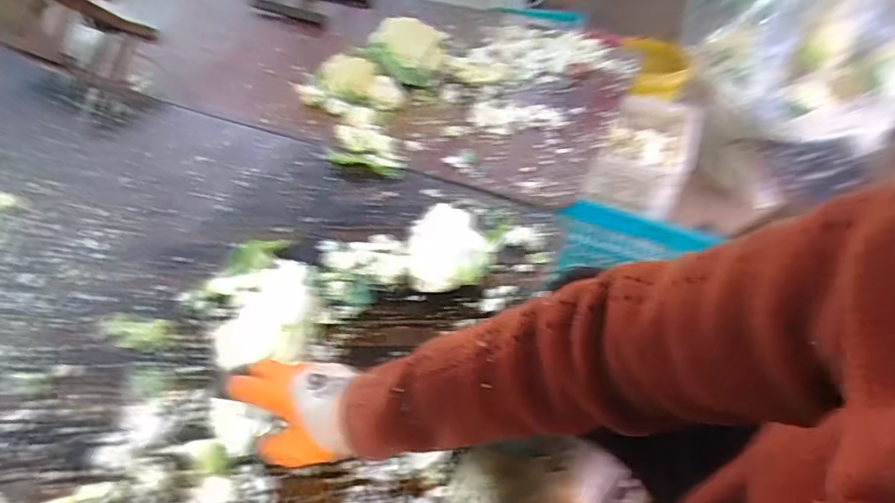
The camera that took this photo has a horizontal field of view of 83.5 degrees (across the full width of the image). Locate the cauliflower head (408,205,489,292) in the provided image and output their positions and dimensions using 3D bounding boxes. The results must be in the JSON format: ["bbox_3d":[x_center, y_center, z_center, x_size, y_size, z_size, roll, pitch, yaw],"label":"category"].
[{"bbox_3d":[0.001,0.002,0.720,0.113,0.067,0.134,-6,45,-6],"label":"cauliflower head"}]

